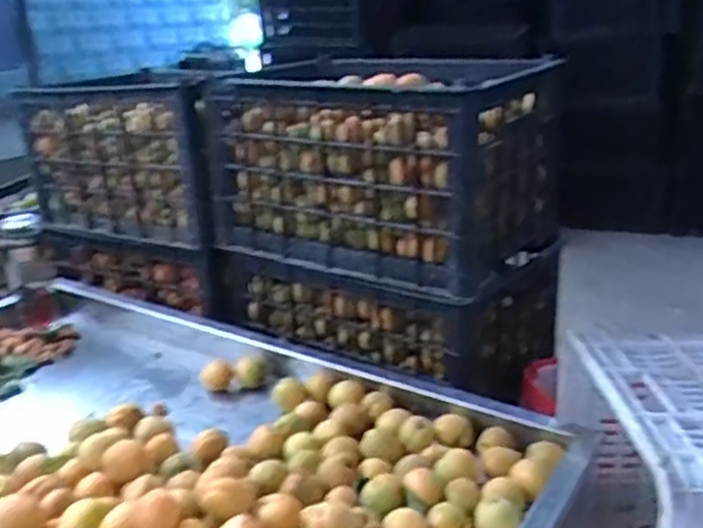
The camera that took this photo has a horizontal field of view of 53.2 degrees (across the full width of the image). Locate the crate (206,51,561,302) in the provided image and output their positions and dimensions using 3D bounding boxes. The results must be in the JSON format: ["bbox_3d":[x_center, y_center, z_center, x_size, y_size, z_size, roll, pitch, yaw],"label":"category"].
[{"bbox_3d":[0.070,-0.165,1.147,0.446,0.288,0.408,13,26,38],"label":"crate"}]

